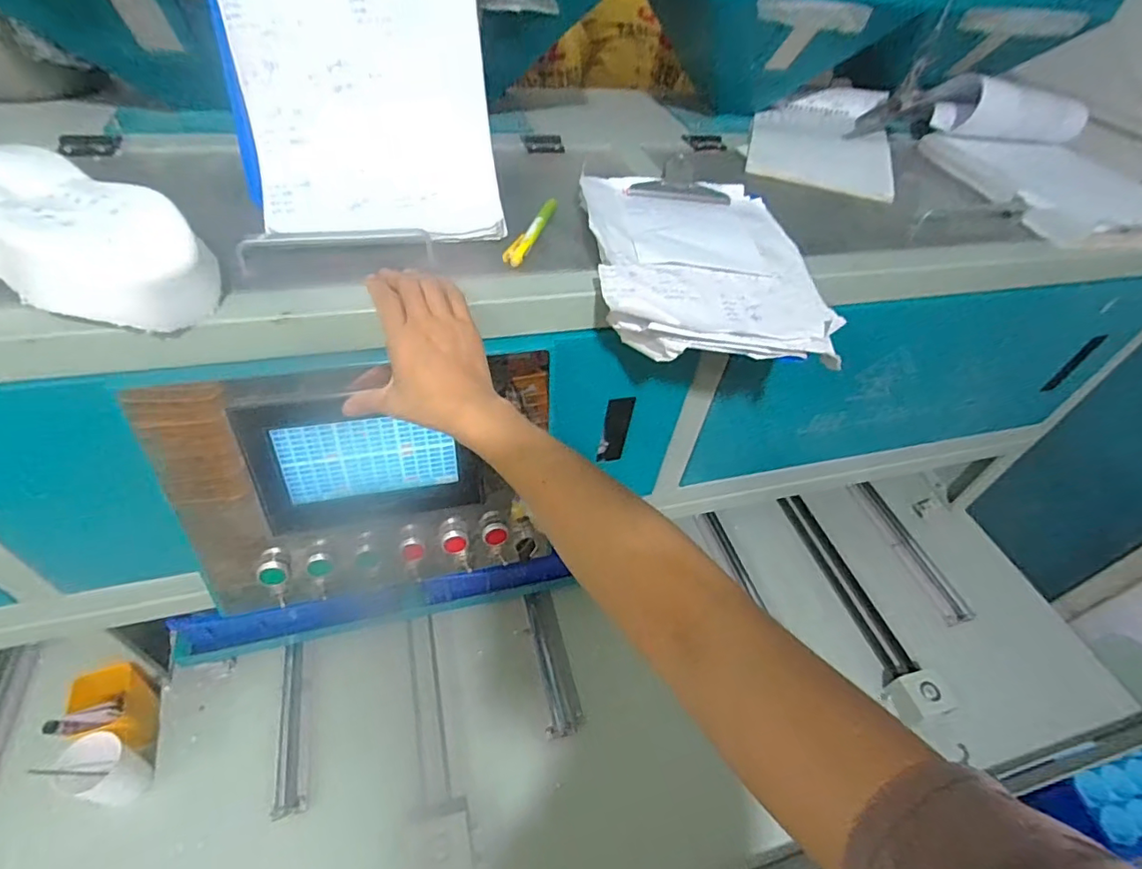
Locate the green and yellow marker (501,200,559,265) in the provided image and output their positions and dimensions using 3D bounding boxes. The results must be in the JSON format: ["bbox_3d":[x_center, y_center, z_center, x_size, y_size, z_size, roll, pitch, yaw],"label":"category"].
[{"bbox_3d":[-0.038,-0.202,0.547,0.020,0.014,0.121,17,47,8],"label":"green and yellow marker"}]

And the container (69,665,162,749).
[{"bbox_3d":[-0.589,0.358,0.706,0.069,0.103,0.090,-8,49,-14],"label":"container"}]

